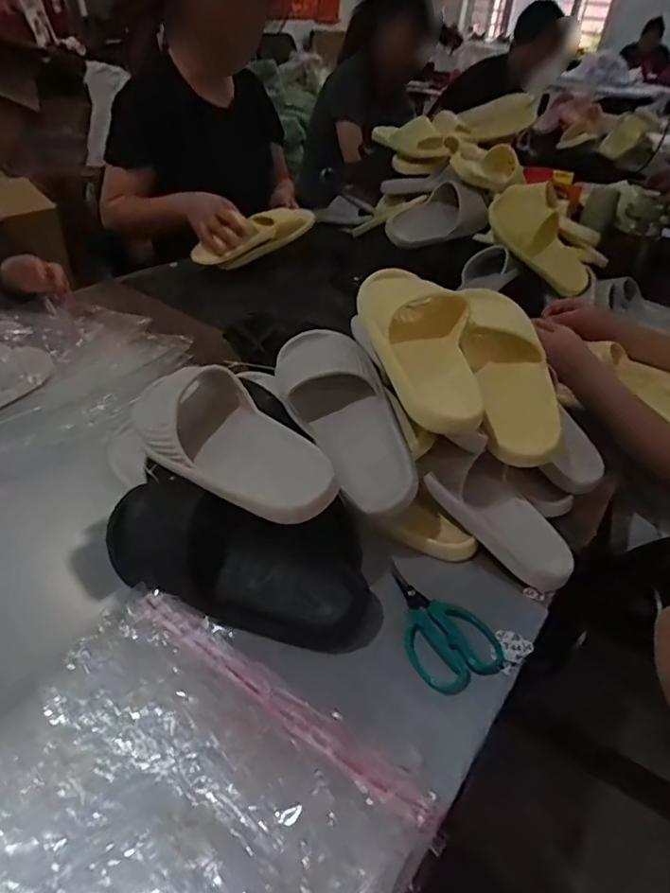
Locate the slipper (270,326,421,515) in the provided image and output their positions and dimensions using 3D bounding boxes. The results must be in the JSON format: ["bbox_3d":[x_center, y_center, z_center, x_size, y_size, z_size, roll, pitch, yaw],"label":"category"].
[{"bbox_3d":[0.013,-0.032,0.598,0.105,0.078,0.261,-28,58,7],"label":"slipper"}]

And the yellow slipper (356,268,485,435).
[{"bbox_3d":[0.093,-0.106,0.569,0.105,0.059,0.234,-4,52,-11],"label":"yellow slipper"}]

